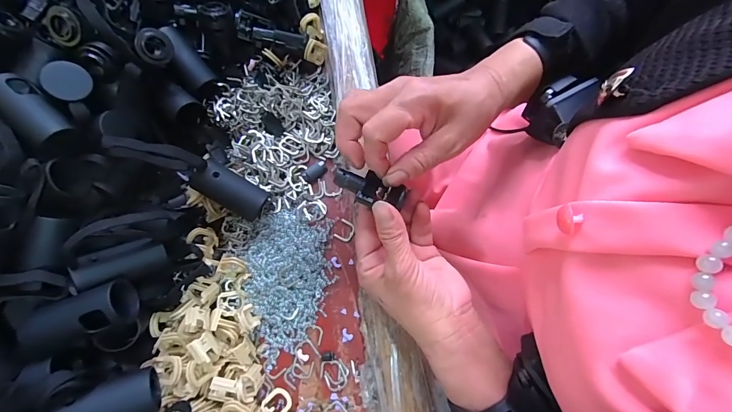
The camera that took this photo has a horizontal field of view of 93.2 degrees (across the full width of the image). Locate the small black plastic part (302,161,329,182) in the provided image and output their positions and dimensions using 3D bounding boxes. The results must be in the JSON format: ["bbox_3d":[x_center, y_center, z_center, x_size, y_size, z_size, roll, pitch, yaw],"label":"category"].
[{"bbox_3d":[-0.051,-0.033,0.345,0.025,0.005,0.014,-34,81,-5],"label":"small black plastic part"}]

